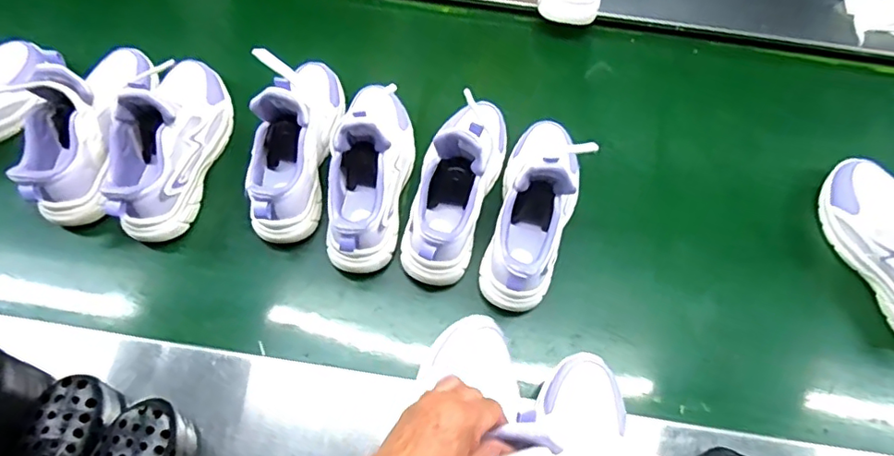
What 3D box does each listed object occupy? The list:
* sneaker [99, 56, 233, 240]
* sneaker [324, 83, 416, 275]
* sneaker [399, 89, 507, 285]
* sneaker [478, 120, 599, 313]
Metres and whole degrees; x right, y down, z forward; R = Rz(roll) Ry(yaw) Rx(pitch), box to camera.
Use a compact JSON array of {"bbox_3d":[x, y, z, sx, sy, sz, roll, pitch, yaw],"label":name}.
[{"bbox_3d":[-0.348,-0.115,0.677,0.095,0.115,0.246,6,68,3],"label":"sneaker"},{"bbox_3d":[-0.089,-0.067,0.655,0.077,0.143,0.223,6,68,3],"label":"sneaker"},{"bbox_3d":[0.016,-0.057,0.657,0.075,0.139,0.233,20,69,8],"label":"sneaker"},{"bbox_3d":[0.108,-0.028,0.653,0.091,0.146,0.243,16,69,7],"label":"sneaker"}]

